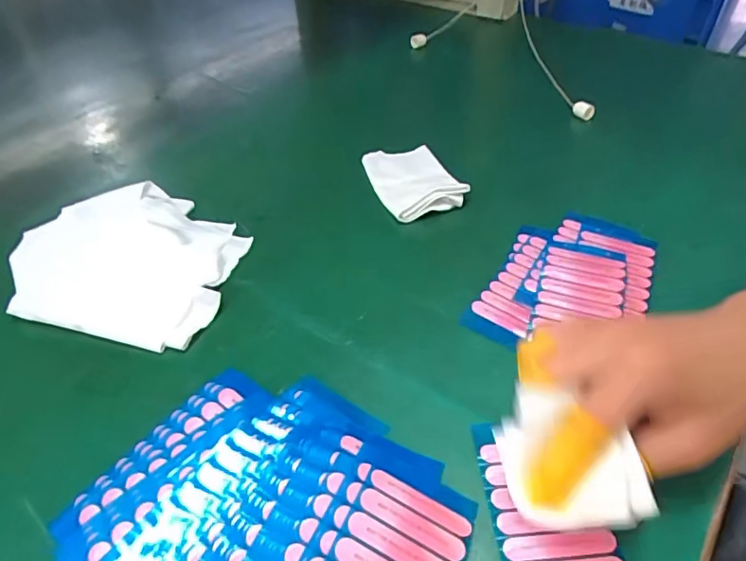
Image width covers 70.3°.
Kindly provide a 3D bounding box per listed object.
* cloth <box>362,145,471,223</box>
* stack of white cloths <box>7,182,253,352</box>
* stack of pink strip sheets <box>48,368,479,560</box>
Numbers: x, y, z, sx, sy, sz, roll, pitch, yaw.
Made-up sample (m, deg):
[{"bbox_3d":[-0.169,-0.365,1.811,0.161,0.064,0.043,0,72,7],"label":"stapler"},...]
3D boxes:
[{"bbox_3d":[0.033,-0.085,0.457,0.063,0.026,0.091,-15,46,-12],"label":"cloth"},{"bbox_3d":[-0.187,-0.020,0.394,0.175,0.020,0.140,9,46,11],"label":"stack of white cloths"},{"bbox_3d":[-0.050,0.115,0.244,0.172,0.022,0.154,21,49,22],"label":"stack of pink strip sheets"}]

